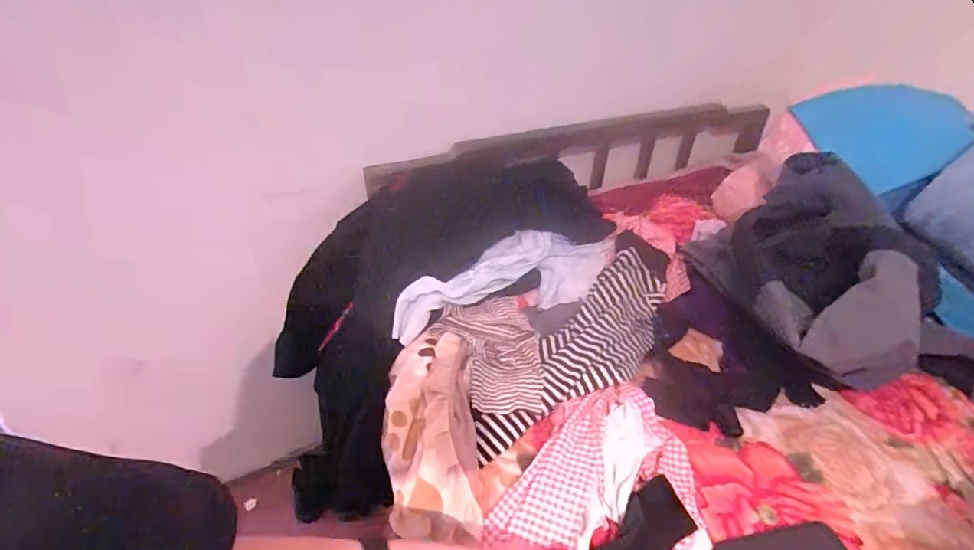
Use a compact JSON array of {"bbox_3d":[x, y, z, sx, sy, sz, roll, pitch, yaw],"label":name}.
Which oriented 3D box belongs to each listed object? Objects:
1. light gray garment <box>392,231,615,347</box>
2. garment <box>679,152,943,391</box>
[{"bbox_3d":[0.051,0.002,0.852,0.466,0.095,0.117,-16,40,-25],"label":"light gray garment"},{"bbox_3d":[0.528,-0.016,0.790,0.234,0.228,0.363,-3,36,-8],"label":"garment"}]

